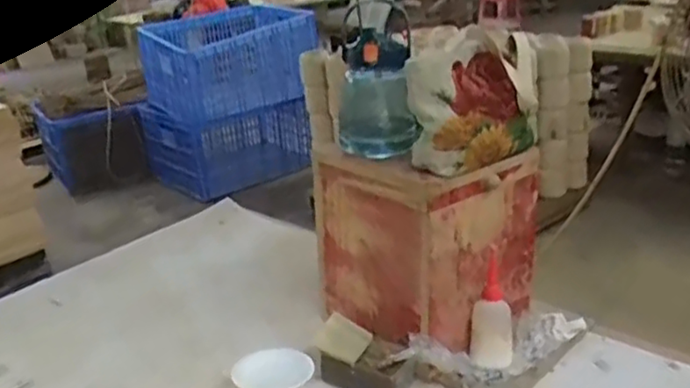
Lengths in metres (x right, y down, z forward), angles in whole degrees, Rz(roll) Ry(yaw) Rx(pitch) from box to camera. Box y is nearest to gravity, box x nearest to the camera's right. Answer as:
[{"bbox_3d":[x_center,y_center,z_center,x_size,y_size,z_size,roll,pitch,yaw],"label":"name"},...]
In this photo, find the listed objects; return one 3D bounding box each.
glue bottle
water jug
[{"bbox_3d":[0.220,0.173,0.994,0.058,0.168,0.033,2,1,12],"label":"glue bottle"},{"bbox_3d":[0.047,-0.144,0.977,0.112,0.172,0.110,-2,22,3],"label":"water jug"}]

